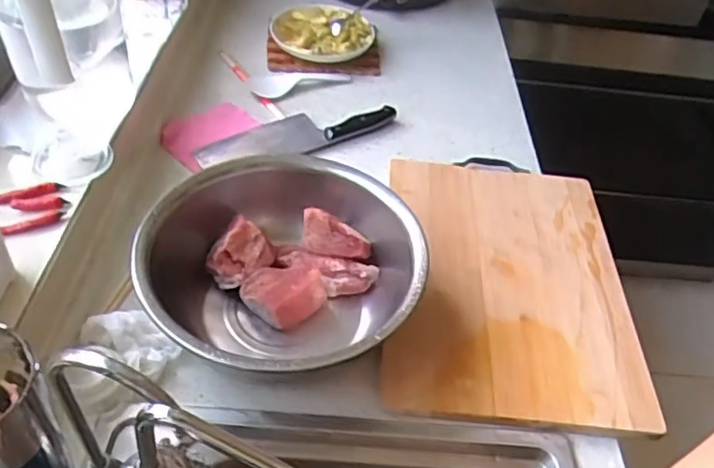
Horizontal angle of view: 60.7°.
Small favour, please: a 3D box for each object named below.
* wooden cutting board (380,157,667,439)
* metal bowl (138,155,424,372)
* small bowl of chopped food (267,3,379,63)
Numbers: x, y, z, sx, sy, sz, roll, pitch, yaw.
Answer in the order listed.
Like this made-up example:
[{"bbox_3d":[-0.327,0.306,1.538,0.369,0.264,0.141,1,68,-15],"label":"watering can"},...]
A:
[{"bbox_3d":[0.177,0.035,0.713,0.274,0.023,0.396,6,46,-1],"label":"wooden cutting board"},{"bbox_3d":[-0.070,0.042,0.620,0.265,0.106,0.259,4,45,-4],"label":"metal bowl"},{"bbox_3d":[-0.058,-0.338,1.024,0.171,0.052,0.146,3,46,-4],"label":"small bowl of chopped food"}]

